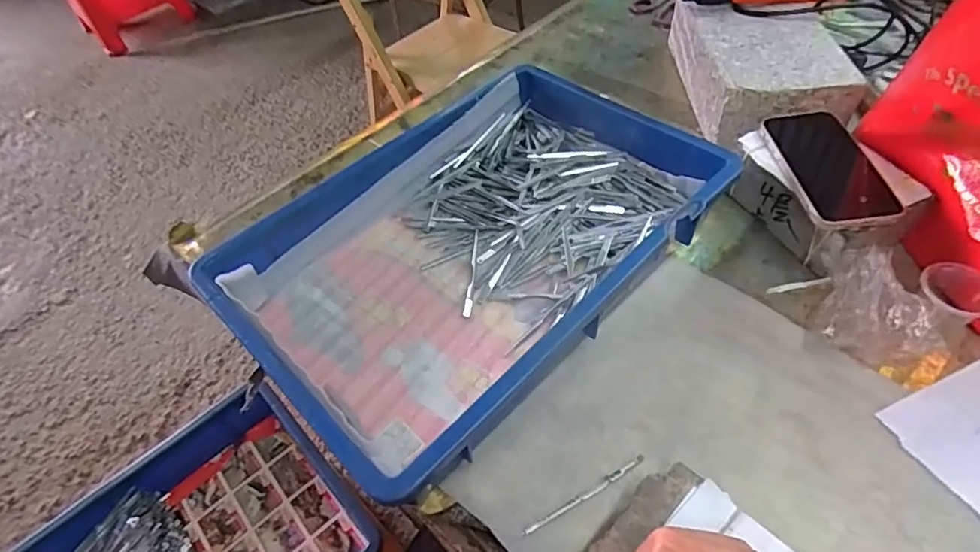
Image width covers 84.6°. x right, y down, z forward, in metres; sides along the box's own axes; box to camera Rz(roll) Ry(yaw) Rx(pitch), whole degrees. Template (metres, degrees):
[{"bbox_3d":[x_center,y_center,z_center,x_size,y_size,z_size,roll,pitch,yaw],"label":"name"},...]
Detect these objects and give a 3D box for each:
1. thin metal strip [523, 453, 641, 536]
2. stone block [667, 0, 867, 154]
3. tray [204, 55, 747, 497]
[{"bbox_3d":[0.069,0.157,0.387,0.105,0.006,0.006,-27,54,-15],"label":"thin metal strip"},{"bbox_3d":[0.318,-0.256,0.654,0.140,0.081,0.231,-4,51,2],"label":"stone block"},{"bbox_3d":[-0.011,-0.038,0.510,0.292,0.080,0.430,36,62,29],"label":"tray"}]

